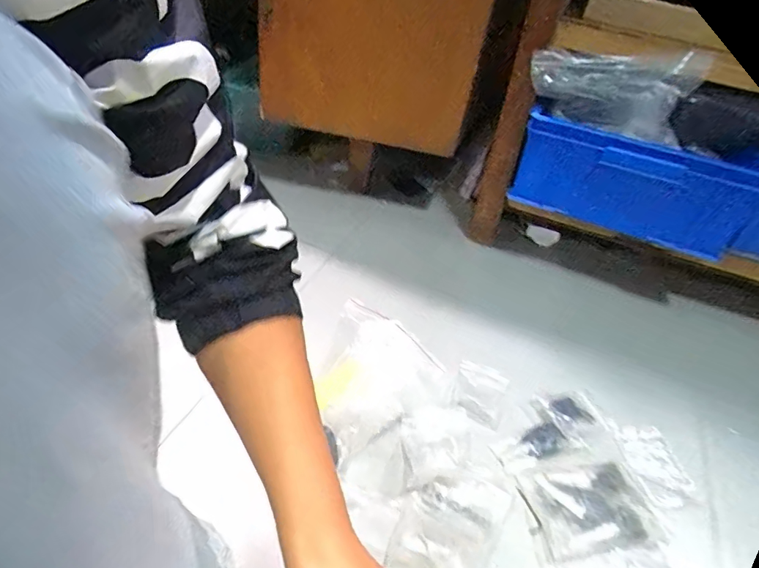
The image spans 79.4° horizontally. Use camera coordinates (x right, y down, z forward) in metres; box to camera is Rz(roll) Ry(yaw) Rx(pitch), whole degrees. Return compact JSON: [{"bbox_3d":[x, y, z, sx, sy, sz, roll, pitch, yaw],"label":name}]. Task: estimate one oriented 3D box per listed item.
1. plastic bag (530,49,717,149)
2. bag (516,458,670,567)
[{"bbox_3d":[0.339,-0.290,0.669,0.209,0.127,0.120,31,45,27],"label":"plastic bag"},{"bbox_3d":[0.231,0.241,0.499,0.135,0.017,0.092,-3,42,-14],"label":"bag"}]

